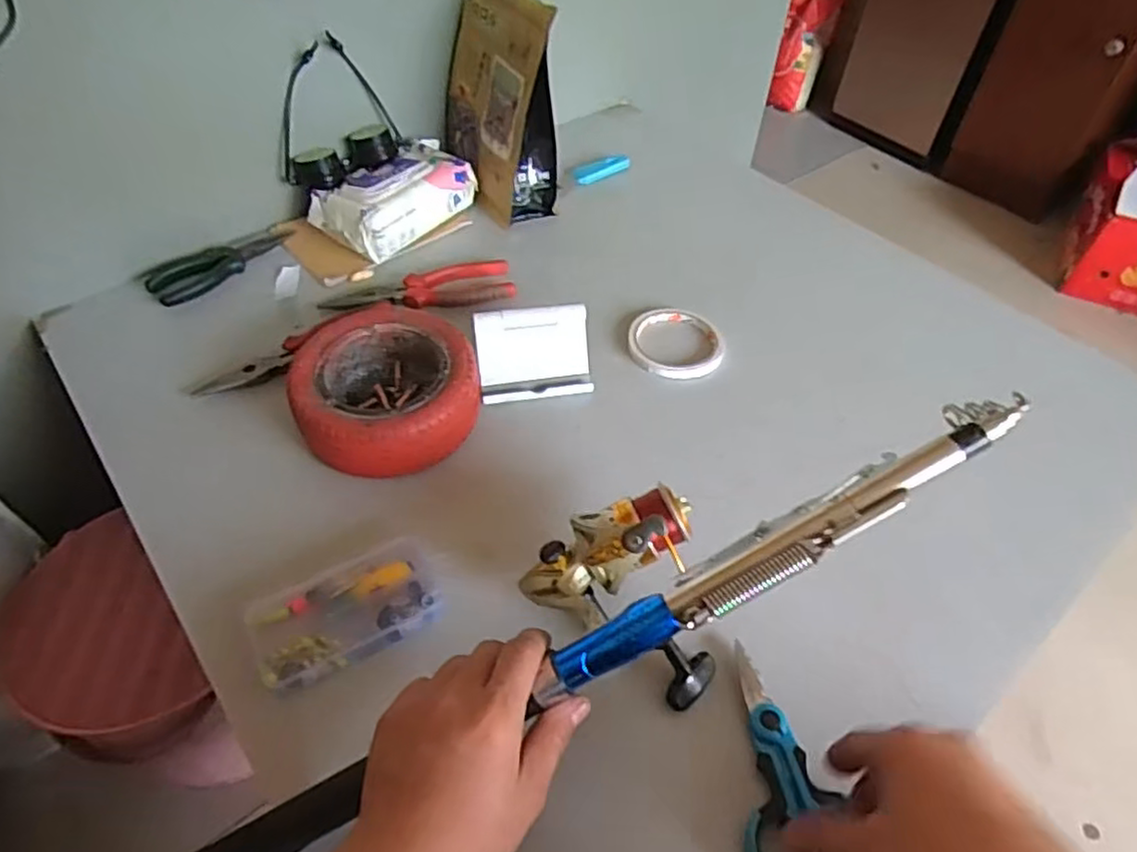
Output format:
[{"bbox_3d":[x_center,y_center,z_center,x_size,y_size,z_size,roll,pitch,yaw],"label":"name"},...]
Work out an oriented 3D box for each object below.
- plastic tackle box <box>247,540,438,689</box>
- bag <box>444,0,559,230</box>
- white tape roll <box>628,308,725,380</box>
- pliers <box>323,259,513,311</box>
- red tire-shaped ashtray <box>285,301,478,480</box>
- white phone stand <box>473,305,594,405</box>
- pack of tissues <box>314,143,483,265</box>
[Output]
[{"bbox_3d":[-0.151,0.129,0.480,0.127,0.030,0.069,-26,54,-22],"label":"plastic tackle box"},{"bbox_3d":[-0.076,-0.344,0.738,0.077,0.212,0.156,-21,52,-19],"label":"bag"},{"bbox_3d":[0.105,-0.079,0.673,0.092,0.018,0.089,1,48,-1],"label":"white tape roll"},{"bbox_3d":[-0.149,-0.138,0.693,0.185,0.012,0.049,-12,50,-12],"label":"pliers"},{"bbox_3d":[-0.152,-0.031,0.573,0.146,0.056,0.154,1,48,-1],"label":"red tire-shaped ashtray"},{"bbox_3d":[-0.030,-0.062,0.611,0.099,0.067,0.053,-6,49,-7],"label":"white phone stand"},{"bbox_3d":[-0.184,-0.247,0.746,0.091,0.062,0.169,34,55,25],"label":"pack of tissues"}]

